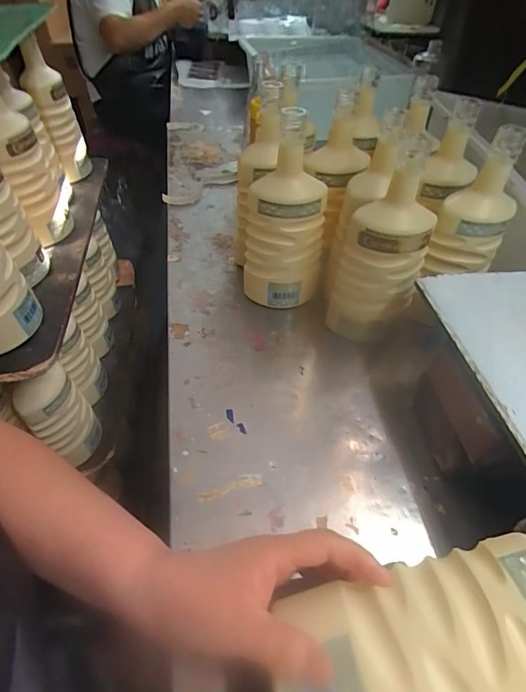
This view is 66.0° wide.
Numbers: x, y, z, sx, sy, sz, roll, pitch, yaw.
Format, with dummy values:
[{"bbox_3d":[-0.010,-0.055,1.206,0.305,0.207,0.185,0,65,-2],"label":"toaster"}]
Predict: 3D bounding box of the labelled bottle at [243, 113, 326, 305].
[{"bbox_3d":[0.027,-0.164,0.543,0.091,0.241,0.088,30,56,25],"label":"labelled bottle"}]

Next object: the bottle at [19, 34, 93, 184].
[{"bbox_3d":[-0.346,-0.382,0.680,0.059,0.205,0.062,-17,49,-14],"label":"bottle"}]

